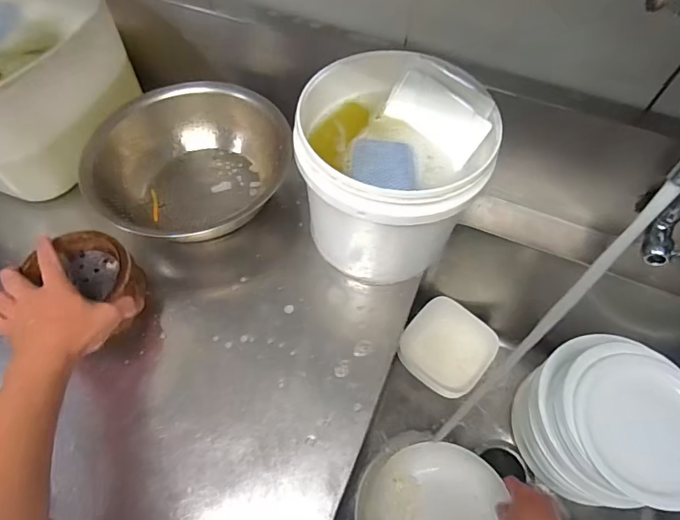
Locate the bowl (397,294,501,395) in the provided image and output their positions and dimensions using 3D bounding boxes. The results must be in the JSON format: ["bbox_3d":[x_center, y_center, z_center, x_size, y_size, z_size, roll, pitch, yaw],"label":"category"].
[{"bbox_3d":[0.191,0.165,0.819,0.150,0.074,0.145,32,66,16],"label":"bowl"}]

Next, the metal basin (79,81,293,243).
[{"bbox_3d":[-0.213,-0.125,0.629,0.215,0.109,0.227,0,61,0],"label":"metal basin"}]

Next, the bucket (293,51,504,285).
[{"bbox_3d":[0.060,-0.101,0.556,0.203,0.207,0.203,0,61,0],"label":"bucket"}]

